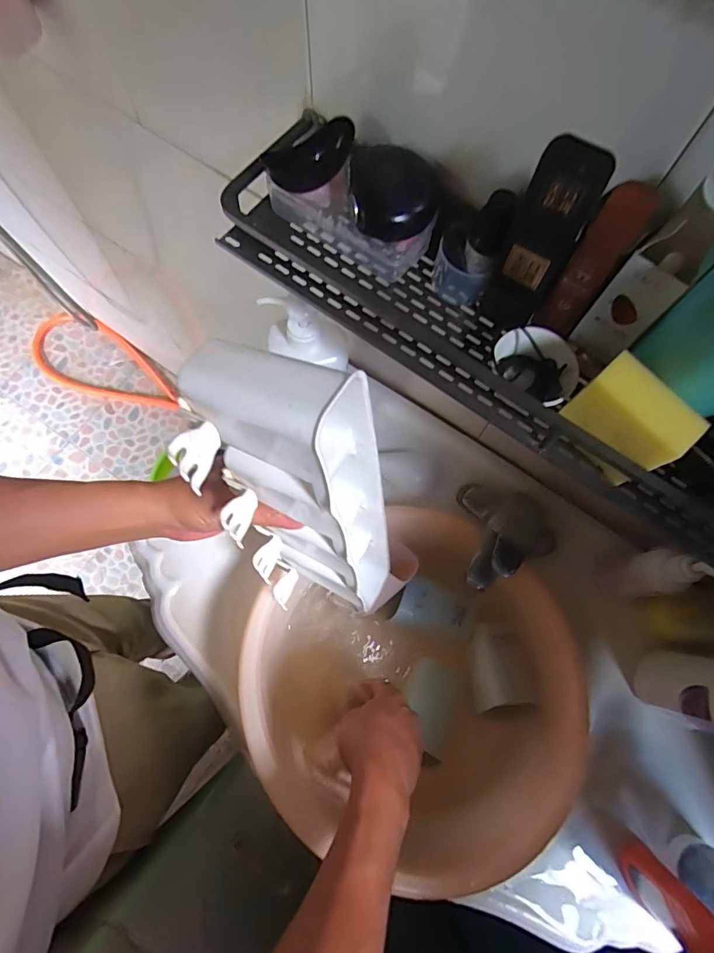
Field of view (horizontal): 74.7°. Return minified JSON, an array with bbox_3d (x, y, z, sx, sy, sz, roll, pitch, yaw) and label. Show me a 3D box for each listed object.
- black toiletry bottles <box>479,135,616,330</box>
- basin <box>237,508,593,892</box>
[{"bbox_3d":[0.111,-0.140,0.294,0.040,0.134,0.014,28,74,7],"label":"black toiletry bottles"},{"bbox_3d":[0.074,0.214,0.496,0.340,0.104,0.317,0,74,0],"label":"basin"}]

